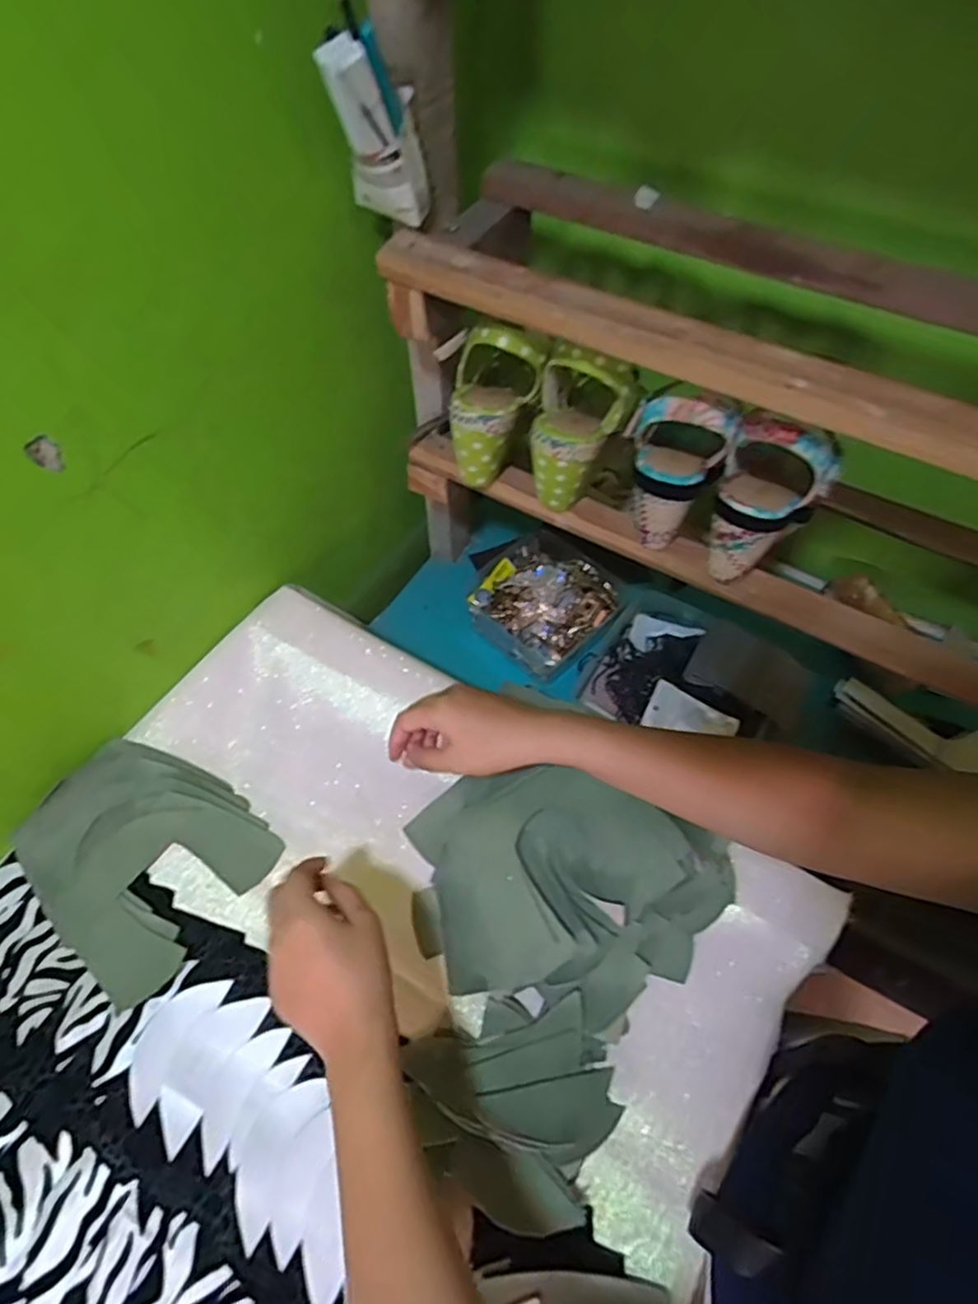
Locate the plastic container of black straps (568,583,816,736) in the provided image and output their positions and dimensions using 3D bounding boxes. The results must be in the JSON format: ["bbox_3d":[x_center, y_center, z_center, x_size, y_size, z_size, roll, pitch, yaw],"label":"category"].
[{"bbox_3d":[0.233,0.025,0.742,0.224,0.061,0.190,31,62,18],"label":"plastic container of black straps"}]

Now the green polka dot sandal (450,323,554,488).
[{"bbox_3d":[-0.005,-0.220,0.593,0.069,0.147,0.063,36,36,21],"label":"green polka dot sandal"}]

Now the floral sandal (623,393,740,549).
[{"bbox_3d":[0.152,-0.150,0.554,0.080,0.143,0.066,16,58,10],"label":"floral sandal"}]

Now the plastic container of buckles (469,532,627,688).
[{"bbox_3d":[0.068,-0.064,0.814,0.167,0.058,0.161,35,63,21],"label":"plastic container of buckles"}]

